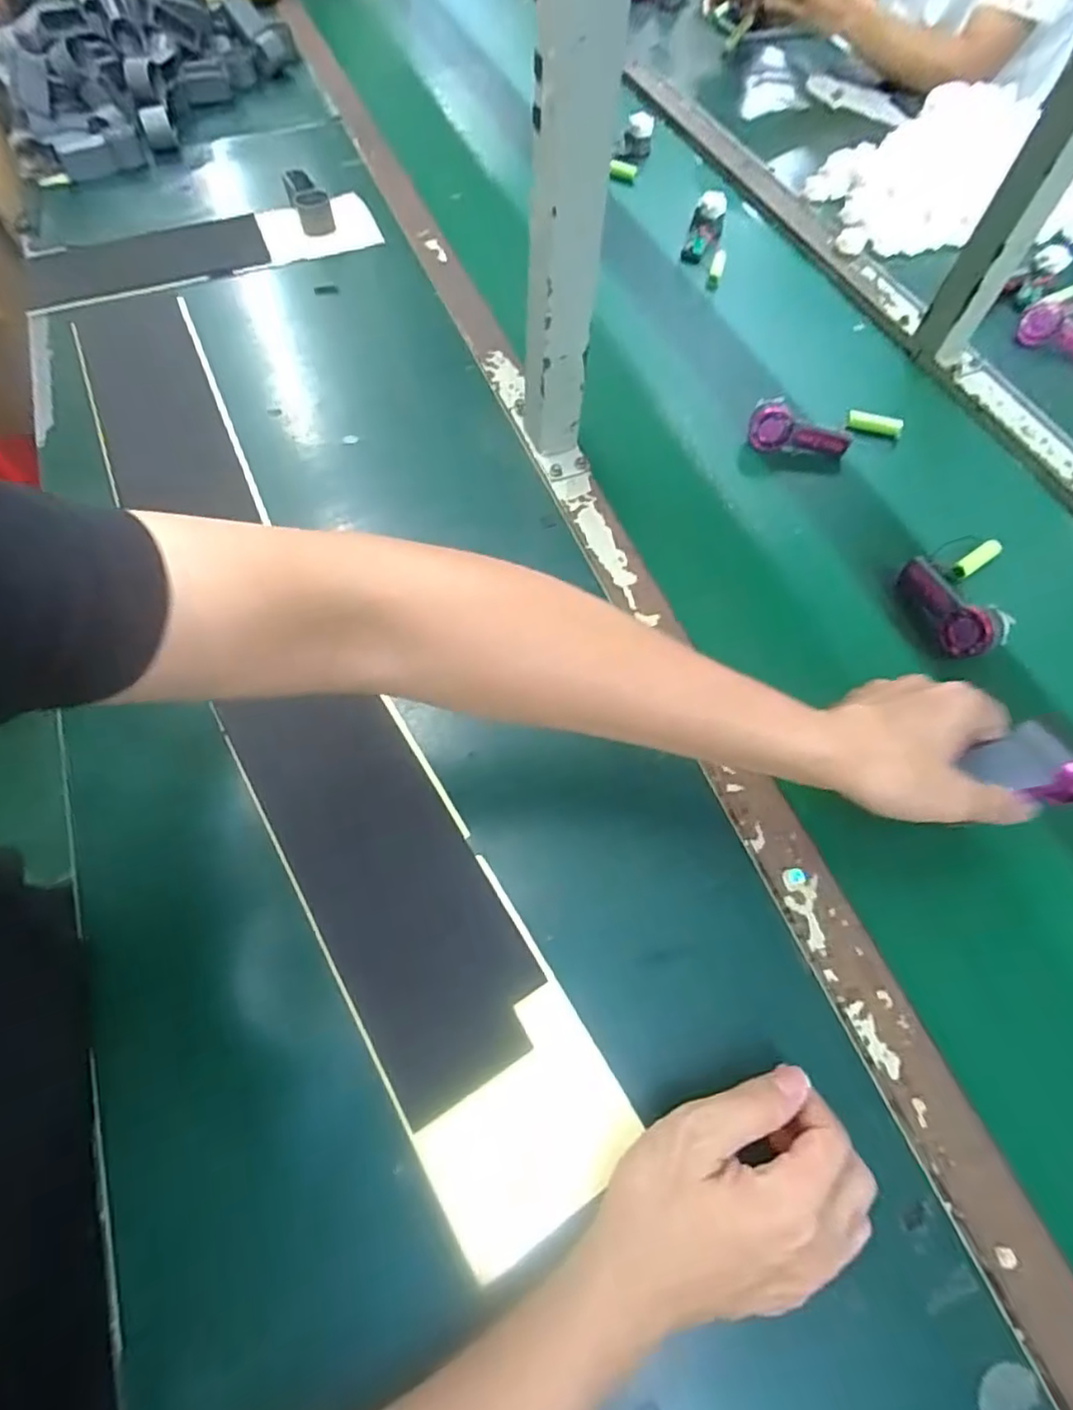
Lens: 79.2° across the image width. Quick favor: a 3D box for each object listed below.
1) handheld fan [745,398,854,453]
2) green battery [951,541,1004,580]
[{"bbox_3d":[0.245,-0.255,0.603,0.092,0.040,0.021,14,62,5],"label":"handheld fan"},{"bbox_3d":[0.375,-0.124,0.550,0.047,0.011,0.014,-34,68,-5],"label":"green battery"}]

